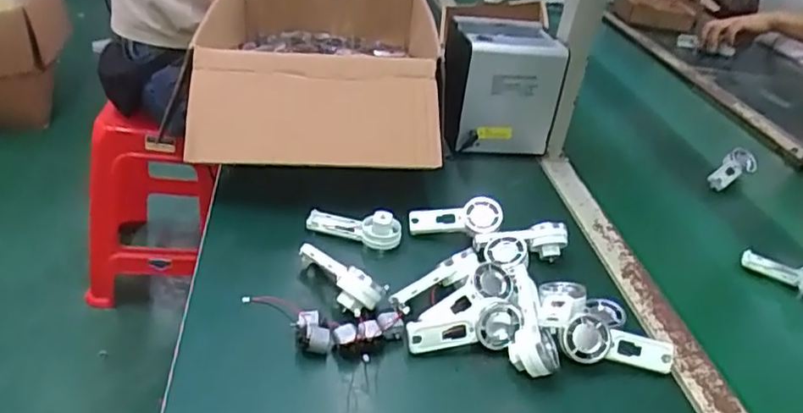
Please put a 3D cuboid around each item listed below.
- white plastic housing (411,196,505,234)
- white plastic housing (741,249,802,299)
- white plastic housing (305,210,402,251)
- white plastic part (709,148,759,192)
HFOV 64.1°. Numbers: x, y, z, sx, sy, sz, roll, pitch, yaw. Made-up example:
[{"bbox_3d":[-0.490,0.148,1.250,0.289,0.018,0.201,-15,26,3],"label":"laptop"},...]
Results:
[{"bbox_3d":[0.055,0.012,0.655,0.094,0.036,0.016,-7,-9,3],"label":"white plastic housing"},{"bbox_3d":[0.418,0.071,0.689,0.092,0.028,0.032,19,33,16],"label":"white plastic housing"},{"bbox_3d":[-0.048,0.020,0.635,0.093,0.040,0.021,14,32,7],"label":"white plastic housing"},{"bbox_3d":[0.452,-0.050,0.884,0.093,0.026,0.032,-31,45,-25],"label":"white plastic part"}]

